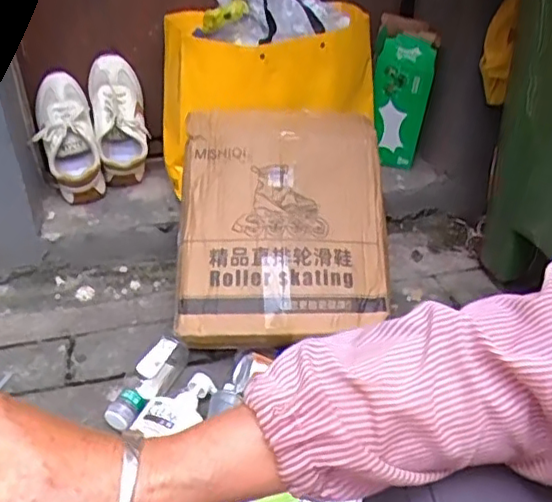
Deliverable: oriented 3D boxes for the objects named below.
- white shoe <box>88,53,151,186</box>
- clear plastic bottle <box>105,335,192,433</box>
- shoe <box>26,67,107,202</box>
[{"bbox_3d":[-0.307,-0.257,1.256,0.103,0.254,0.086,-8,13,-15],"label":"white shoe"},{"bbox_3d":[-0.198,0.206,0.988,0.050,0.062,0.175,17,38,18],"label":"clear plastic bottle"},{"bbox_3d":[-0.406,-0.220,1.227,0.111,0.252,0.080,-15,1,-23],"label":"shoe"}]

